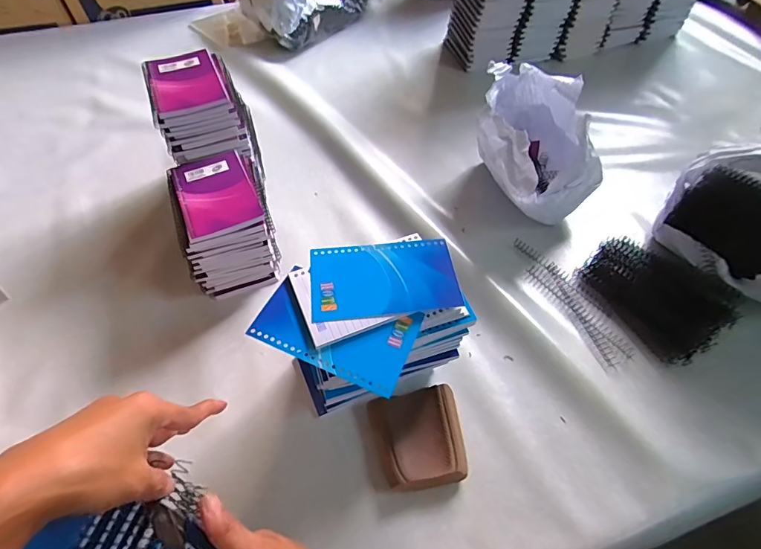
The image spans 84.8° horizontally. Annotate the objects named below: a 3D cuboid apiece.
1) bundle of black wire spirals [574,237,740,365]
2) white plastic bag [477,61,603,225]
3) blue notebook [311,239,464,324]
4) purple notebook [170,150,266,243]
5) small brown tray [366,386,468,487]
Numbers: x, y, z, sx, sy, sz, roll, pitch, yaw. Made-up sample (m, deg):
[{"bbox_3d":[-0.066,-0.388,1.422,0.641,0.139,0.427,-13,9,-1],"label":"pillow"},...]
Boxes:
[{"bbox_3d":[0.336,0.019,0.511,0.124,0.023,0.156,-32,59,-20],"label":"bundle of black wire spirals"},{"bbox_3d":[0.210,-0.184,0.583,0.134,0.144,0.214,-13,55,-8],"label":"white plastic bag"},{"bbox_3d":[0.003,0.002,0.375,0.128,0.006,0.077,-7,54,-4],"label":"blue notebook"},{"bbox_3d":[-0.190,-0.095,0.480,0.081,0.007,0.128,-20,56,-15],"label":"purple notebook"},{"bbox_3d":[0.037,0.162,0.415,0.085,0.021,0.088,-8,54,-4],"label":"small brown tray"}]

